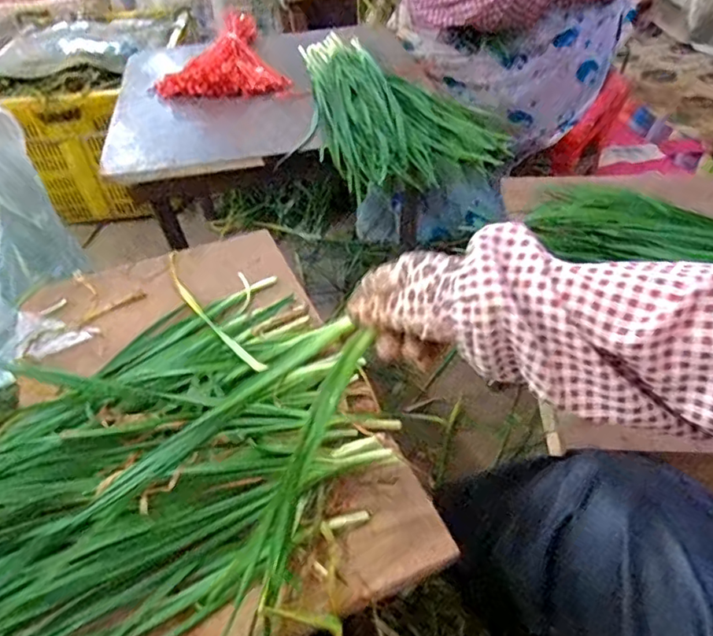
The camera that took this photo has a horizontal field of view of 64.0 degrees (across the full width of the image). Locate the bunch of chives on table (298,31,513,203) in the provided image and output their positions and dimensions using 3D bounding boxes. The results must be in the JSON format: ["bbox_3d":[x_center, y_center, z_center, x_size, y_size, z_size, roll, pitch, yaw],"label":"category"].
[{"bbox_3d":[0.071,-0.381,1.014,0.303,0.092,0.448,-11,43,-9],"label":"bunch of chives on table"}]

